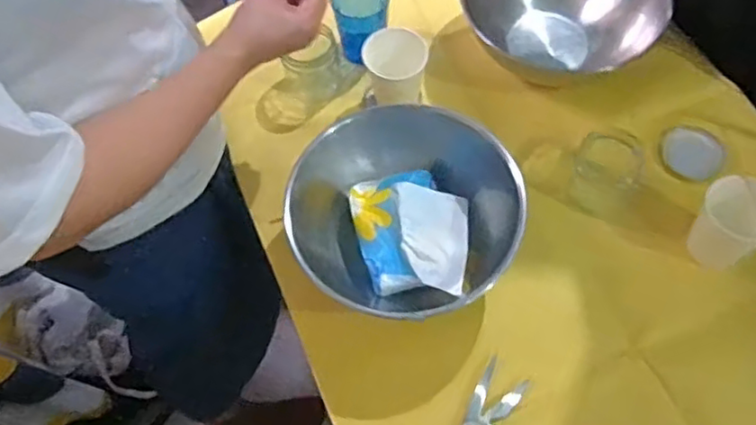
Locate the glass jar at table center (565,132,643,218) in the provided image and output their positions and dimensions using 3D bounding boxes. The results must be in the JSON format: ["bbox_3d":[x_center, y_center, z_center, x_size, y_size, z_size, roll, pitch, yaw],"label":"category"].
[{"bbox_3d":[0.247,-0.037,0.717,0.067,0.088,0.066,23,67,14],"label":"glass jar at table center"}]

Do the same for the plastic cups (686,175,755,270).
[{"bbox_3d":[0.360,0.012,0.665,0.064,0.080,0.075,-37,68,-15],"label":"plastic cups"}]

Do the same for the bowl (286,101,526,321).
[{"bbox_3d":[0.027,-0.002,0.696,0.233,0.102,0.203,-1,63,2],"label":"bowl"}]

